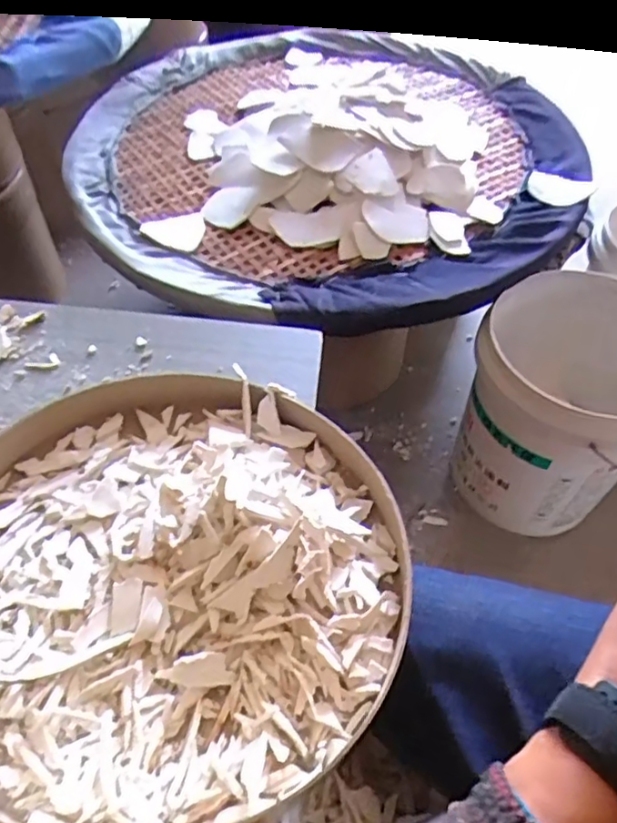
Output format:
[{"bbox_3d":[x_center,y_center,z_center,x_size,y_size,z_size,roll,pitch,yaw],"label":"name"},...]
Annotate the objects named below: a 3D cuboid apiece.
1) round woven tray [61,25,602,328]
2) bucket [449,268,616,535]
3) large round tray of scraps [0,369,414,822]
[{"bbox_3d":[-0.015,-0.453,1.046,0.745,0.097,0.886,-31,59,-23],"label":"round woven tray"},{"bbox_3d":[0.393,-0.007,0.965,0.284,0.347,0.290,1,52,-1],"label":"bucket"},{"bbox_3d":[-0.094,0.095,0.401,0.300,0.053,0.294,1,52,-1],"label":"large round tray of scraps"}]

